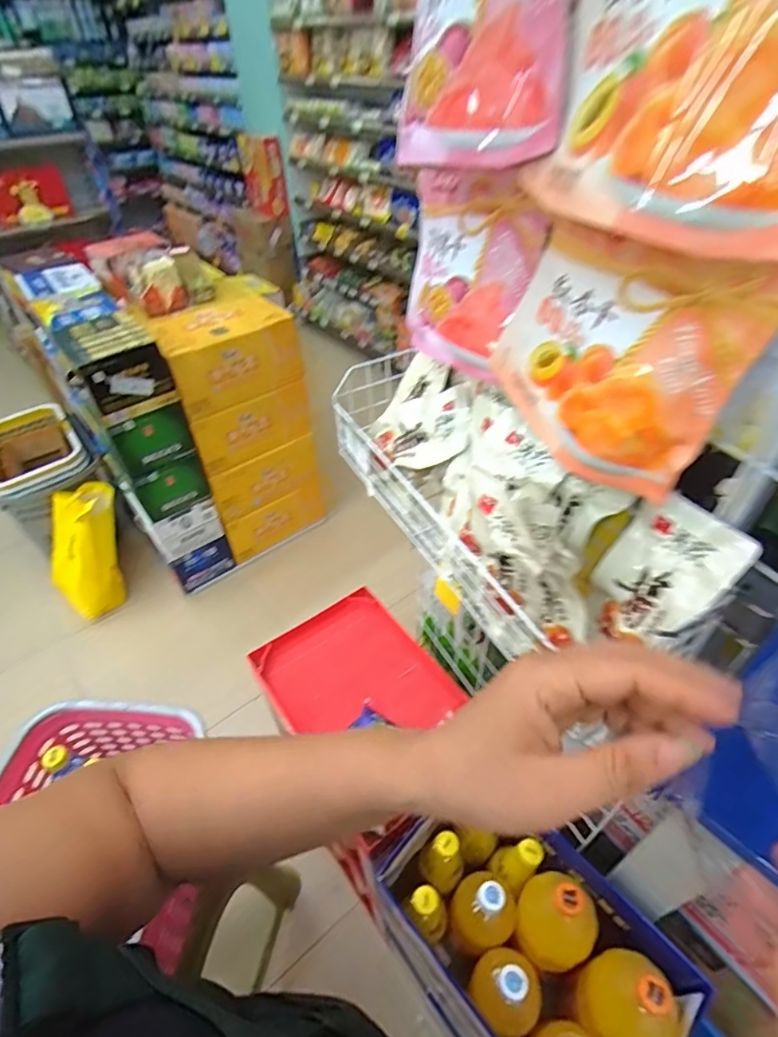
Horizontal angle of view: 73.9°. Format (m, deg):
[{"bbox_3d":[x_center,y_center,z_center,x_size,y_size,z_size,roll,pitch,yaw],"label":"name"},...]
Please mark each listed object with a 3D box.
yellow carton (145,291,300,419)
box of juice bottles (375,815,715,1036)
[{"bbox_3d":[-0.503,-0.520,1.589,0.385,0.207,0.297,-25,48,-23],"label":"yellow carton"},{"bbox_3d":[0.171,0.520,0.638,0.210,0.270,0.320,-34,52,-30],"label":"box of juice bottles"}]

